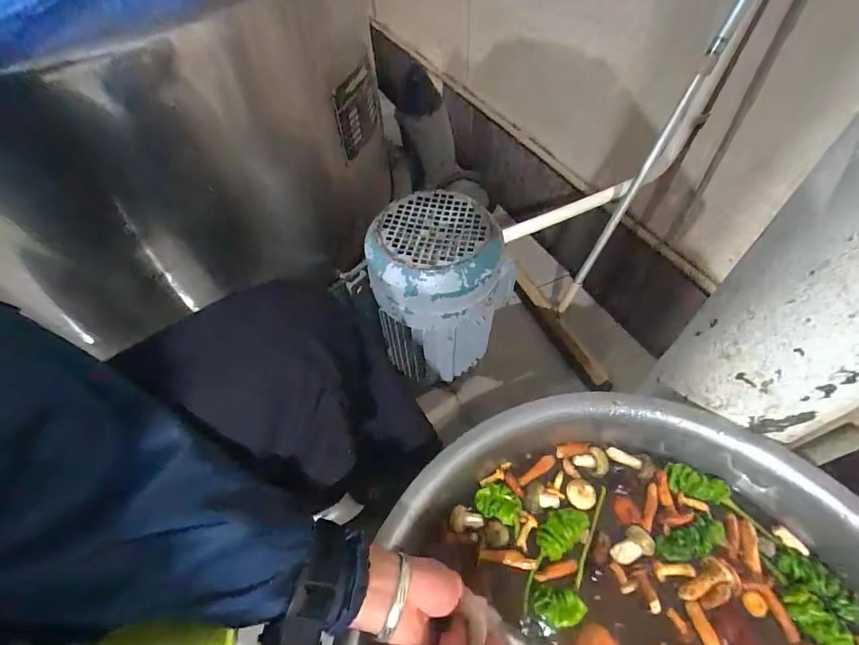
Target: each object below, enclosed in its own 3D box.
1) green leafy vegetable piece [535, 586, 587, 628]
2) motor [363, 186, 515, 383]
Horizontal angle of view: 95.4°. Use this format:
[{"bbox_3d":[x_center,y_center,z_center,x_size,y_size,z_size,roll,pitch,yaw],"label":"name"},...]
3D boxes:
[{"bbox_3d":[0.126,0.276,0.379,0.044,0.015,0.030,7,54,6],"label":"green leafy vegetable piece"},{"bbox_3d":[0.005,-0.032,0.530,0.145,0.225,0.137,-18,55,-11],"label":"motor"}]

